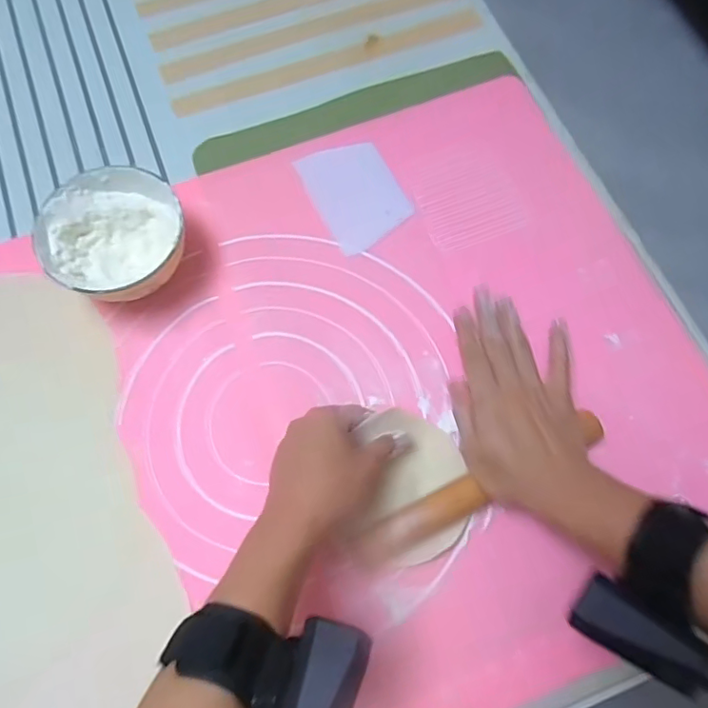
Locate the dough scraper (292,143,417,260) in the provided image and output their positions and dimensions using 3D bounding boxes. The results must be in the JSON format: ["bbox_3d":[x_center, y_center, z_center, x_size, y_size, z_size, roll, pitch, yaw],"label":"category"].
[{"bbox_3d":[0.002,-0.153,0.518,0.076,0.004,0.108,-28,77,-2],"label":"dough scraper"}]

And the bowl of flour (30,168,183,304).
[{"bbox_3d":[-0.199,-0.094,0.475,0.114,0.064,0.122,0,70,0],"label":"bowl of flour"}]

